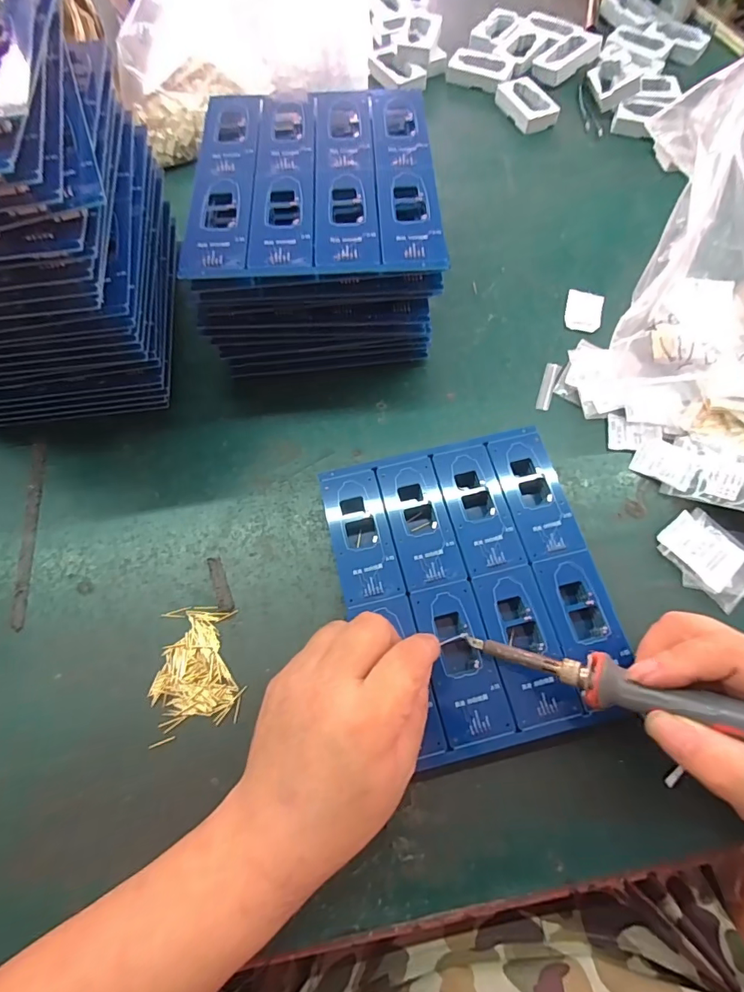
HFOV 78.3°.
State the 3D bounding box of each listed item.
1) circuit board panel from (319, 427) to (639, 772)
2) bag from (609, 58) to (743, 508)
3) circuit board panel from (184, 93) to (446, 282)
[{"bbox_3d":[0.064,0.054,0.295,0.161,0.004,0.191,-12,69,-4],"label":"circuit board panel"},{"bbox_3d":[0.250,-0.140,0.321,0.172,0.127,0.272,-14,69,-4],"label":"bag"},{"bbox_3d":[-0.038,-0.220,0.312,0.160,0.004,0.185,-3,67,-1],"label":"circuit board panel"}]

